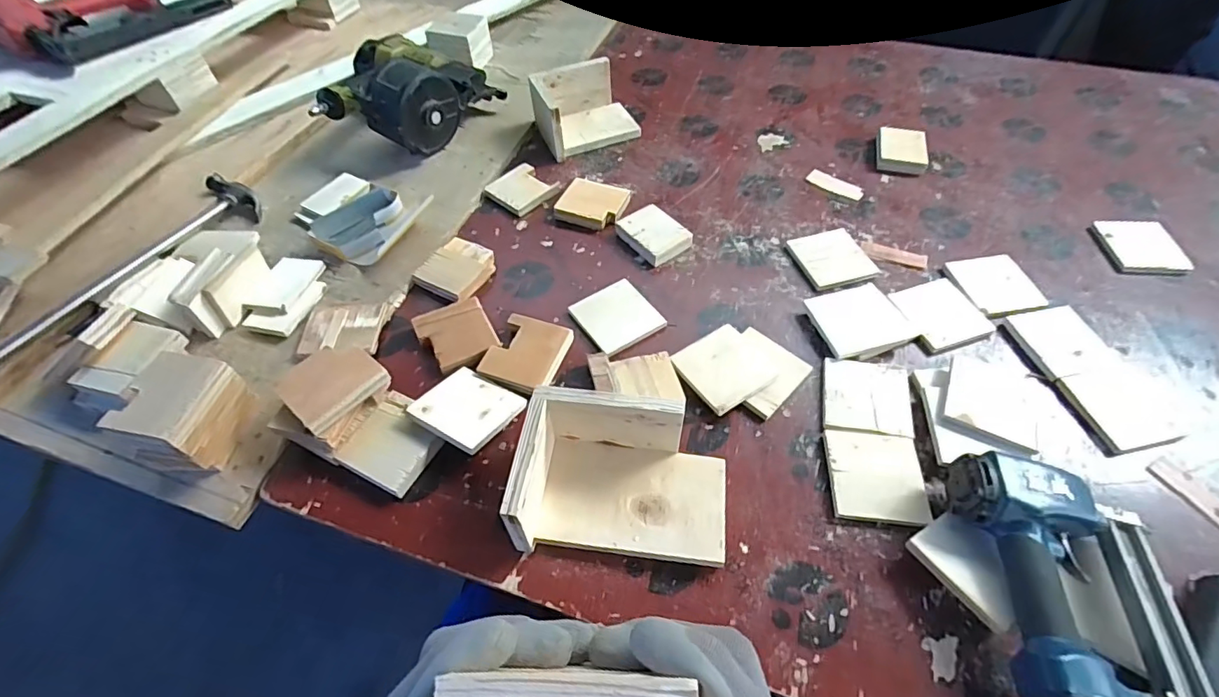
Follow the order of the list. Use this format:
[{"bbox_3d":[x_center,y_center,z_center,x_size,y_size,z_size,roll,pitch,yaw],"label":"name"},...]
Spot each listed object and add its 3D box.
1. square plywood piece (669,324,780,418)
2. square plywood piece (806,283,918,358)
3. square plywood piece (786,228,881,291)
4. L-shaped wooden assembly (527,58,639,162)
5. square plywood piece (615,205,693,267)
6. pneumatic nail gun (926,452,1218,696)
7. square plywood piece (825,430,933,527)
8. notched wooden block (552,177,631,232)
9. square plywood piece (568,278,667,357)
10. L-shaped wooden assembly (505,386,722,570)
[{"bbox_3d":[0.130,0.021,0.601,0.094,0.007,0.089,-28,58,-21],"label":"square plywood piece"},{"bbox_3d":[0.306,-0.040,0.652,0.114,0.008,0.096,-17,55,-9],"label":"square plywood piece"},{"bbox_3d":[0.301,-0.124,0.720,0.094,0.005,0.097,-14,54,-7],"label":"square plywood piece"},{"bbox_3d":[-0.043,-0.405,0.892,0.161,0.084,0.128,-19,57,-11],"label":"L-shaped wooden assembly"},{"bbox_3d":[0.063,-0.162,0.744,0.067,0.028,0.088,-31,58,-19],"label":"square plywood piece"},{"bbox_3d":[0.382,0.213,0.431,0.173,0.061,0.223,11,55,11],"label":"pneumatic nail gun"},{"bbox_3d":[0.269,0.130,0.537,0.090,0.013,0.091,6,54,7],"label":"square plywood piece"},{"bbox_3d":[-0.025,-0.218,0.797,0.096,0.018,0.088,18,57,16],"label":"notched wooden block"},{"bbox_3d":[0.009,-0.040,0.656,0.086,0.009,0.091,-29,58,-17],"label":"square plywood piece"},{"bbox_3d":[0.015,0.121,0.497,0.193,0.092,0.129,5,55,5],"label":"L-shaped wooden assembly"}]

